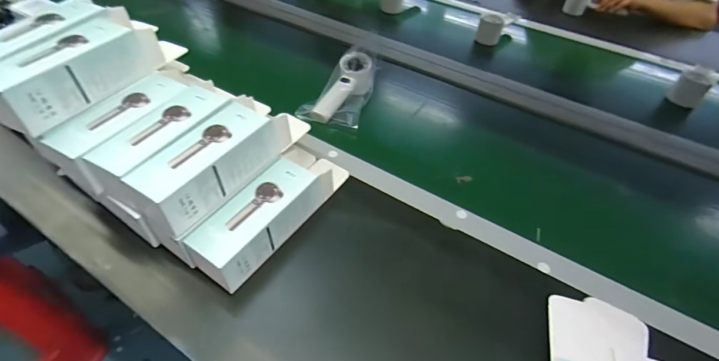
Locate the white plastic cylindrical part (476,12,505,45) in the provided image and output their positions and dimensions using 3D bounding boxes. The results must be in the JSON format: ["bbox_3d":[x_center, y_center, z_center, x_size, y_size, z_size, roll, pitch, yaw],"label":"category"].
[{"bbox_3d":[0.315,-0.366,0.908,0.054,0.052,0.068,19,47,11],"label":"white plastic cylindrical part"}]

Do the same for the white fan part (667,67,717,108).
[{"bbox_3d":[0.677,-0.190,0.763,0.043,0.067,0.058,-31,57,-31],"label":"white fan part"}]

